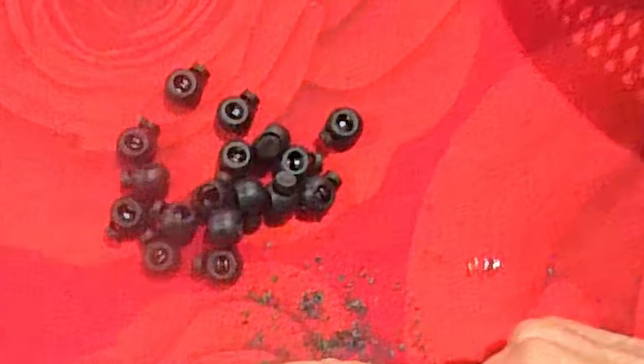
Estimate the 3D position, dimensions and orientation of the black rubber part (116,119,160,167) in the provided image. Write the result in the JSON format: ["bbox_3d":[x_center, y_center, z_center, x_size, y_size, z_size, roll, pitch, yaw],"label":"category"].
[{"bbox_3d":[-0.077,-0.016,0.258,0.014,0.010,0.021,12,83,-3],"label":"black rubber part"}]

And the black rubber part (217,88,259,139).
[{"bbox_3d":[-0.036,-0.030,0.262,0.014,0.013,0.020,23,83,-1],"label":"black rubber part"}]

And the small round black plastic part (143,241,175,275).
[{"bbox_3d":[-0.066,0.031,0.252,0.012,0.011,0.013,0,84,-4],"label":"small round black plastic part"}]

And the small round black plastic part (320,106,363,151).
[{"bbox_3d":[0.009,-0.023,0.264,0.015,0.009,0.018,15,83,-2],"label":"small round black plastic part"}]

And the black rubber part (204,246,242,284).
[{"bbox_3d":[-0.041,0.034,0.254,0.014,0.012,0.015,-2,84,-4],"label":"black rubber part"}]

